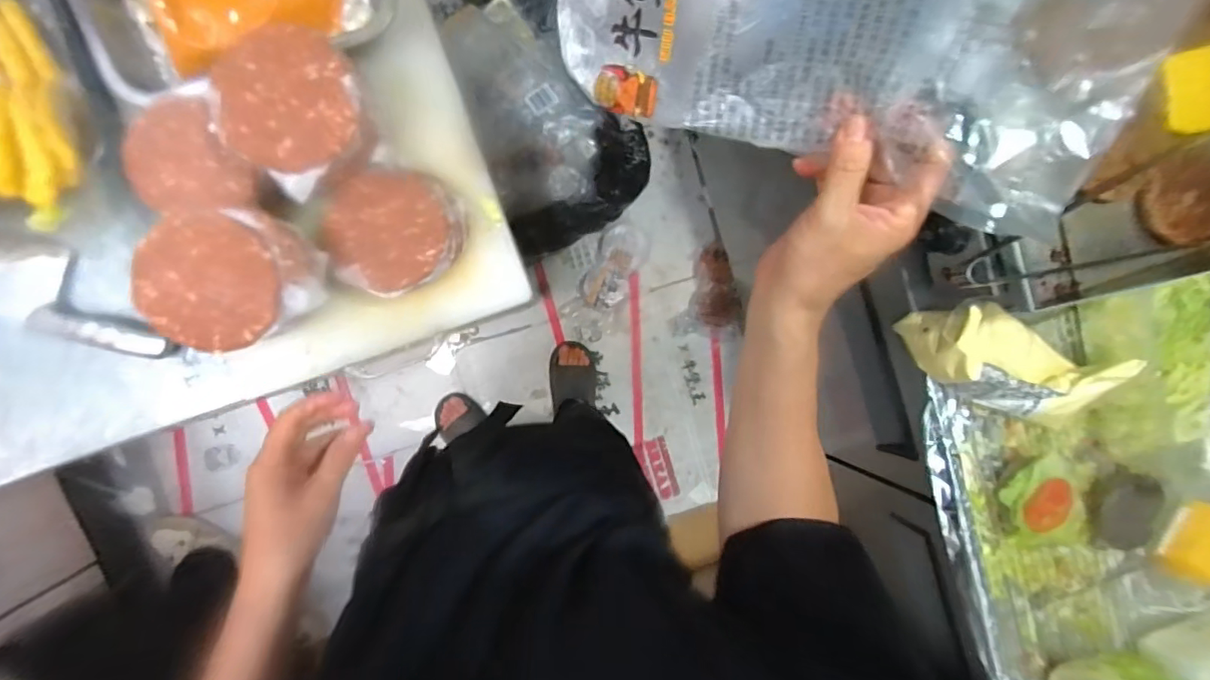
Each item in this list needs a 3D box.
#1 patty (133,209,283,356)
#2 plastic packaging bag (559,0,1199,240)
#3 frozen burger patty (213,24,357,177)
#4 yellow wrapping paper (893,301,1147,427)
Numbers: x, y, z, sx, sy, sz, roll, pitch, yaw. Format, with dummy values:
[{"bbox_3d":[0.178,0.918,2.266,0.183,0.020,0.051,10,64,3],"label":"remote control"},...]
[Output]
[{"bbox_3d":[-0.315,-0.046,0.439,0.094,0.021,0.104,6,92,-8],"label":"patty"},{"bbox_3d":[0.112,-0.171,0.298,0.301,0.038,0.167,15,124,22],"label":"plastic packaging bag"},{"bbox_3d":[-0.250,-0.187,0.434,0.101,0.017,0.103,0,93,-7],"label":"frozen burger patty"},{"bbox_3d":[0.481,0.030,0.651,0.223,0.114,0.102,22,90,-8],"label":"yellow wrapping paper"}]

